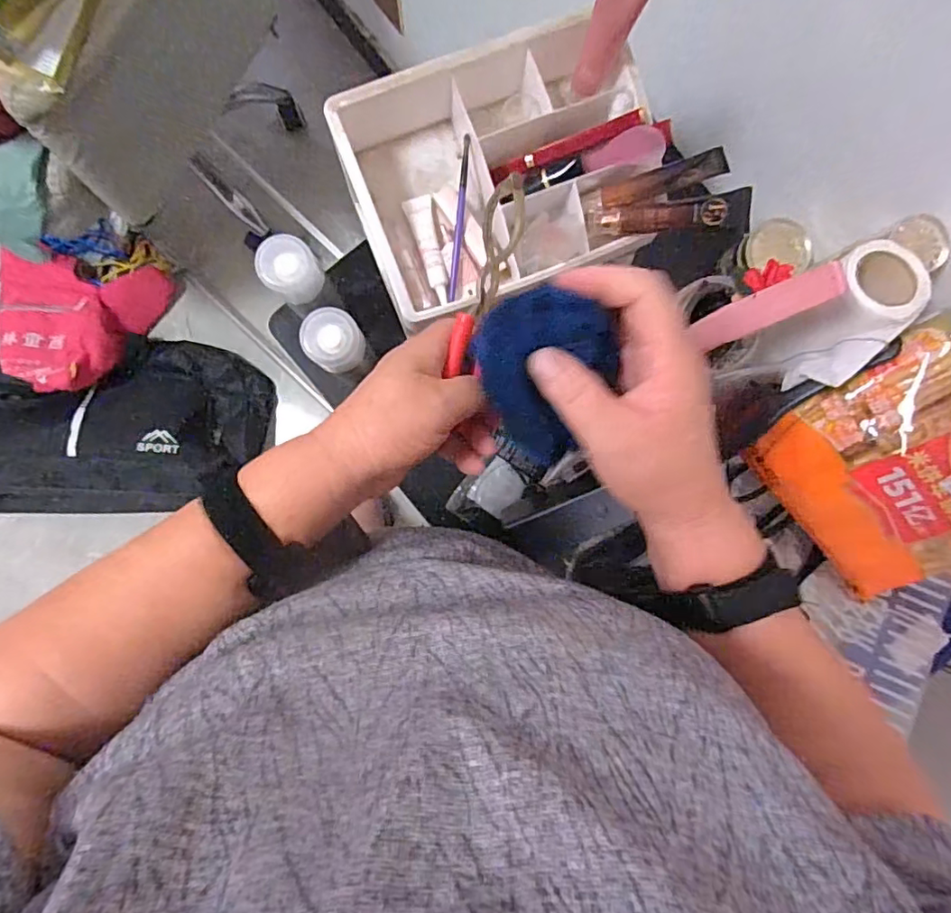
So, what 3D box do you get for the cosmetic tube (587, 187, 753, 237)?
[{"bbox_3d":[0.151,-0.190,0.439,0.120,0.018,0.026,2,90,19],"label":"cosmetic tube"}]

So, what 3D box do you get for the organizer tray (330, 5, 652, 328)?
[{"bbox_3d":[0.018,-0.225,0.441,0.220,0.064,0.176,-21,91,-2],"label":"organizer tray"}]

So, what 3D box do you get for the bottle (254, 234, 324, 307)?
[{"bbox_3d":[-0.147,-0.149,0.446,0.042,0.043,0.043,0,90,-3],"label":"bottle"}]

